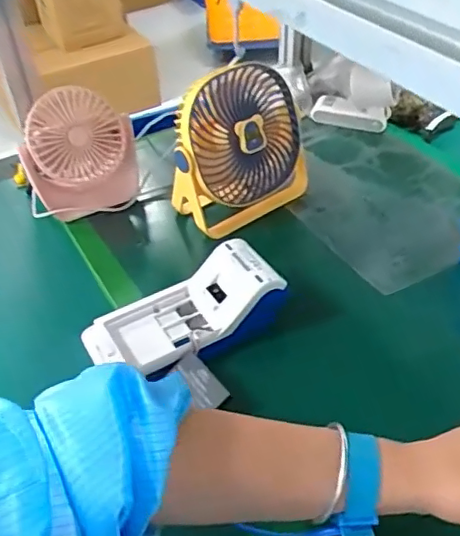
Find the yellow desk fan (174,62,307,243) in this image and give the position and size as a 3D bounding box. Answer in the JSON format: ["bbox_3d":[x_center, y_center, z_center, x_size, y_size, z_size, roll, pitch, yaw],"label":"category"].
[{"bbox_3d":[0.012,-0.138,0.644,0.155,0.167,0.068,-28,49,-25],"label":"yellow desk fan"}]

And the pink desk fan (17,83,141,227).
[{"bbox_3d":[-0.172,-0.122,0.653,0.129,0.145,0.057,-11,44,-9],"label":"pink desk fan"}]

